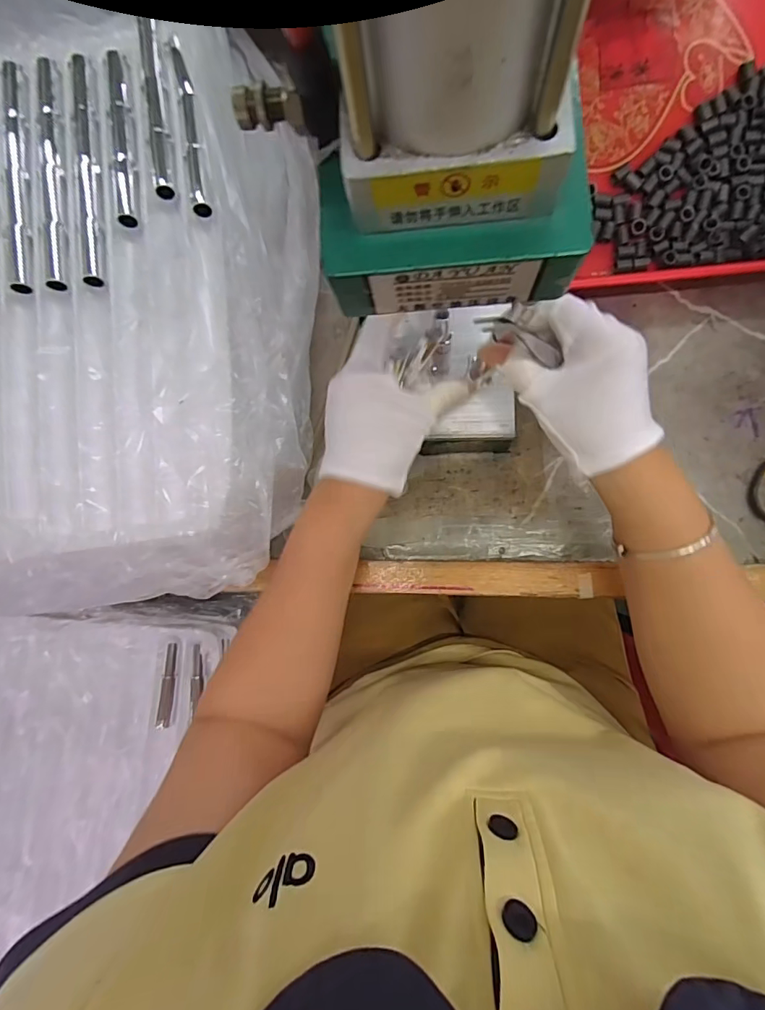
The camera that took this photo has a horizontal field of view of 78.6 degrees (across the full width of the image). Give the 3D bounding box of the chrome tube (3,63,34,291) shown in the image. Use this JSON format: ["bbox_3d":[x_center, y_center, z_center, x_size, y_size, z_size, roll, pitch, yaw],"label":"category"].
[{"bbox_3d":[-0.293,-0.263,0.373,0.018,0.010,0.193,-8,82,4],"label":"chrome tube"}]

